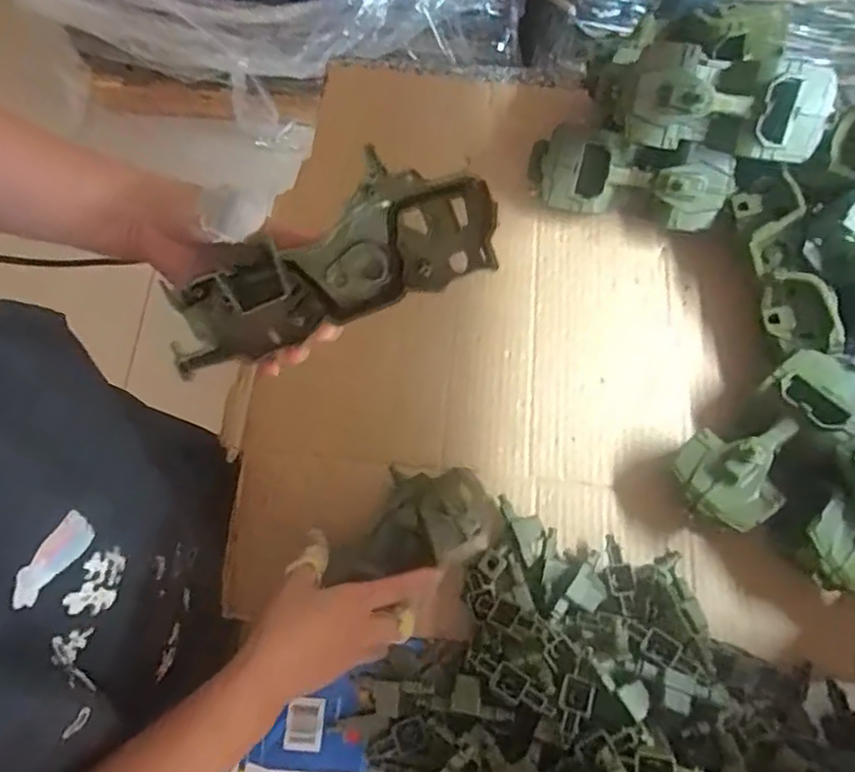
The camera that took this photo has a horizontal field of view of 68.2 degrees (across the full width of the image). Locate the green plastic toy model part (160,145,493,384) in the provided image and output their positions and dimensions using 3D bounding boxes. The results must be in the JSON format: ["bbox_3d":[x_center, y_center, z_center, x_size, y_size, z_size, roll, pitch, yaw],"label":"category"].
[{"bbox_3d":[-0.055,-0.064,0.345,0.182,0.056,0.059,-23,69,6],"label":"green plastic toy model part"}]

